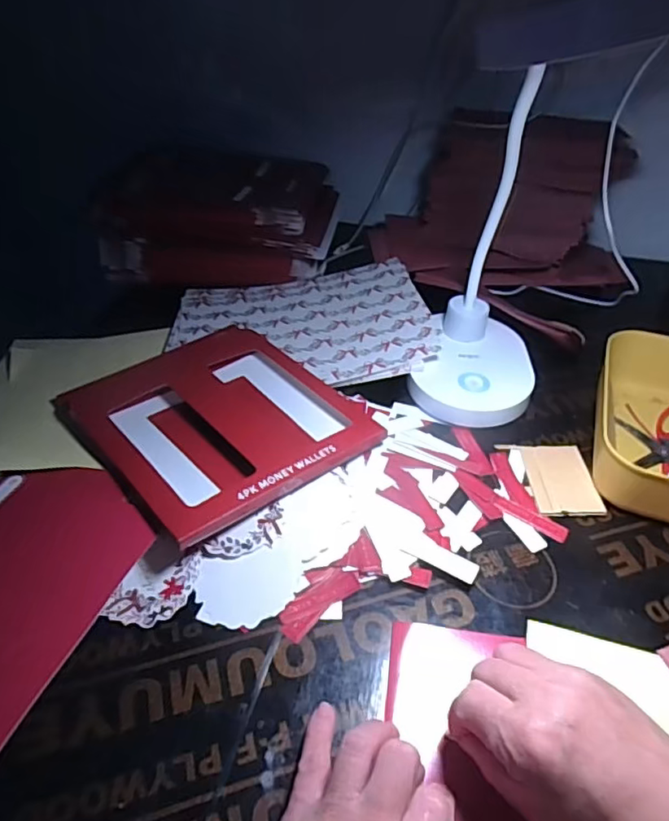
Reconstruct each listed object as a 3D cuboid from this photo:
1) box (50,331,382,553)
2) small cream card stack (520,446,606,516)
[{"bbox_3d":[-0.106,-0.003,0.503,0.205,0.020,0.240,-28,44,-33],"label":"box"},{"bbox_3d":[0.187,0.055,0.470,0.051,0.004,0.076,1,42,0],"label":"small cream card stack"}]

